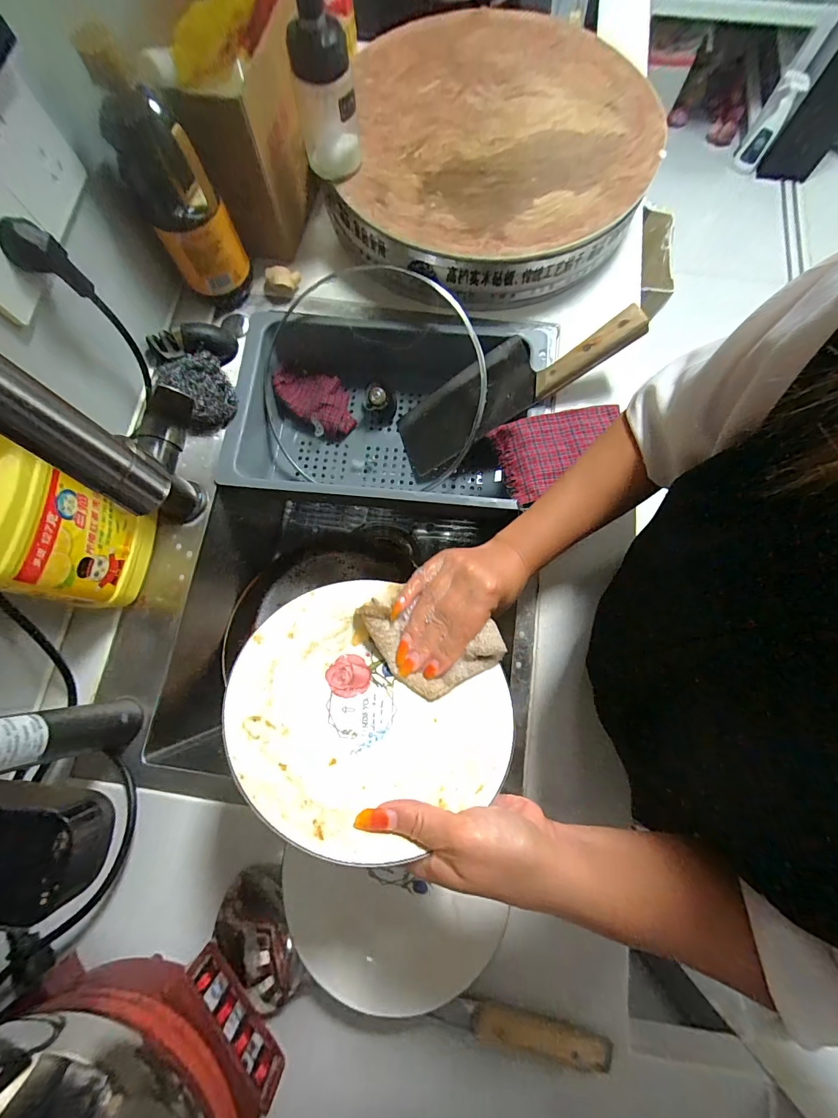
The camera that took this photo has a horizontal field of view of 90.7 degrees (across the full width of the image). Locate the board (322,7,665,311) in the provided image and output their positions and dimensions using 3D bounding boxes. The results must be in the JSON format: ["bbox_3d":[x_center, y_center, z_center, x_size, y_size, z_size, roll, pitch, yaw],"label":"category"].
[{"bbox_3d":[0.107,-0.552,0.559,0.385,0.078,0.462,11,78,3],"label":"board"}]

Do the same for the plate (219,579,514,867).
[{"bbox_3d":[-0.042,0.107,0.294,0.188,0.030,0.175,9,45,-9],"label":"plate"}]

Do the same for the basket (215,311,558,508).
[{"bbox_3d":[-0.036,-0.191,0.555,0.402,0.098,0.268,4,77,2],"label":"basket"}]

